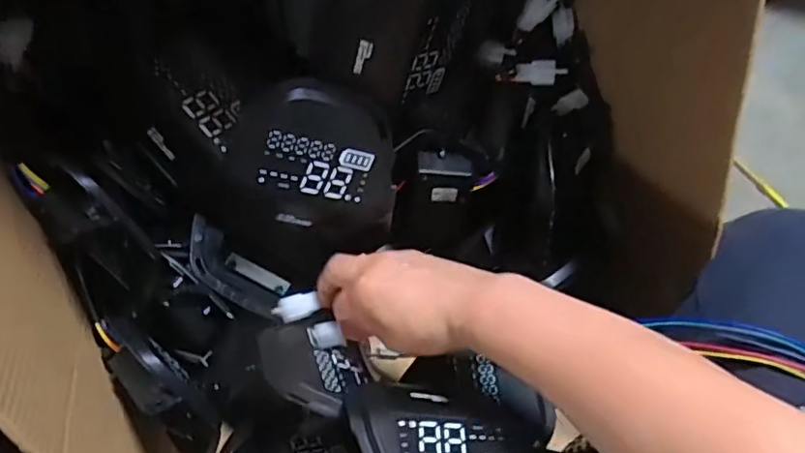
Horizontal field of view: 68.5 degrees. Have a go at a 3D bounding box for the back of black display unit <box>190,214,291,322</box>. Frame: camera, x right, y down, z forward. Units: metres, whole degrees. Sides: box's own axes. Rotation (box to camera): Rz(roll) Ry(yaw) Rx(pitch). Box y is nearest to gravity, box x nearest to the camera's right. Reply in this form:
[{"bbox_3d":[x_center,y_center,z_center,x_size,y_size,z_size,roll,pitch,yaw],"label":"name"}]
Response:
[{"bbox_3d":[-0.134,0.037,0.470,0.095,0.021,0.040,42,75,-13],"label":"back of black display unit"}]

